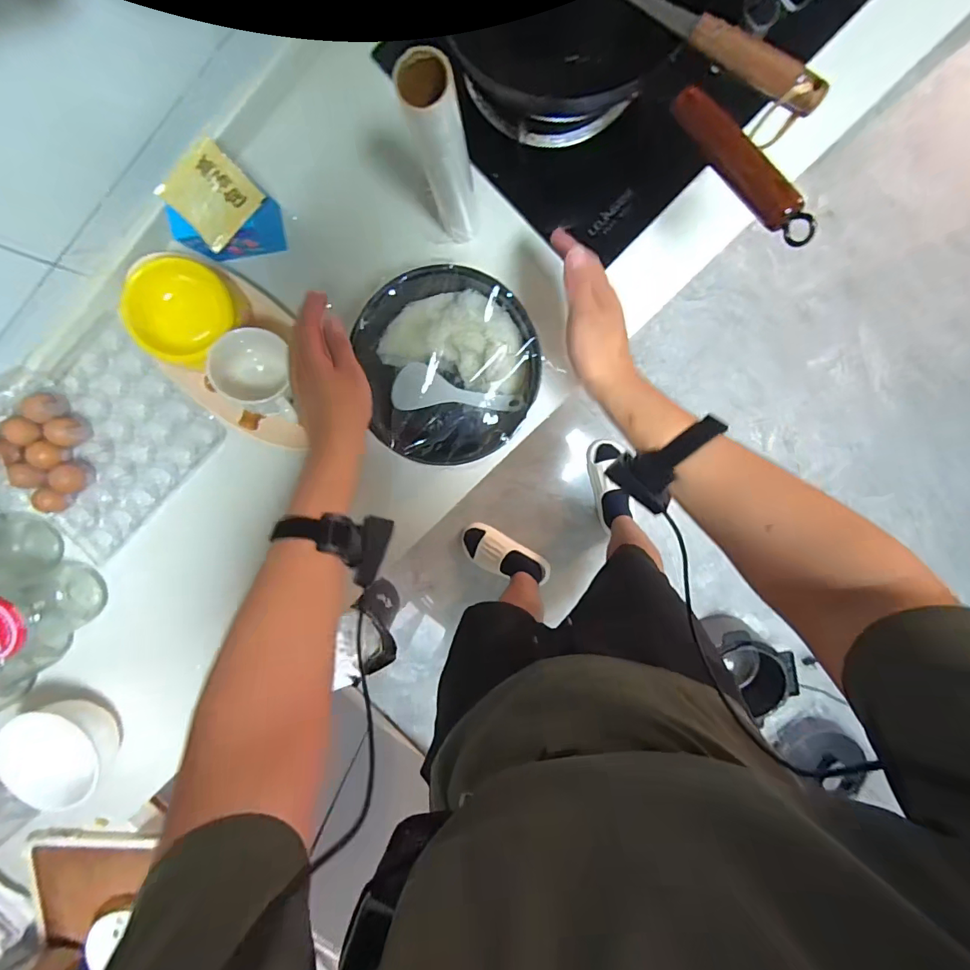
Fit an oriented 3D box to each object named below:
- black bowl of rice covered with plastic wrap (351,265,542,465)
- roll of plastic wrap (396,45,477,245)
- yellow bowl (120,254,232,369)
[{"bbox_3d":[-0.037,-0.140,0.558,0.187,0.122,0.205,0,98,2],"label":"black bowl of rice covered with plastic wrap"},{"bbox_3d":[-0.039,-0.329,0.473,0.047,0.253,0.046,0,98,2],"label":"roll of plastic wrap"},{"bbox_3d":[-0.372,-0.213,0.555,0.104,0.061,0.124,28,98,-2],"label":"yellow bowl"}]

